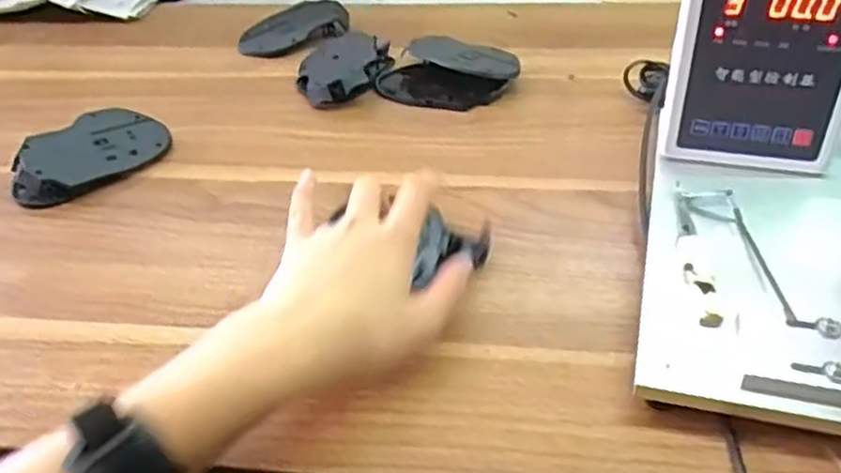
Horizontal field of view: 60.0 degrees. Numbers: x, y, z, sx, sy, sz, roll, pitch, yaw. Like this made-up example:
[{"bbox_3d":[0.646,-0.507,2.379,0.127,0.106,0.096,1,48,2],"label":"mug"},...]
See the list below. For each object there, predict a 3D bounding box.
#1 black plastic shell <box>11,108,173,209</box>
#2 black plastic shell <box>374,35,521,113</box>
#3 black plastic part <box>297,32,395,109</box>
[{"bbox_3d":[-0.260,-0.067,0.578,0.075,0.032,0.117,17,45,23],"label":"black plastic shell"},{"bbox_3d":[0.022,-0.151,0.652,0.123,0.025,0.092,9,43,15],"label":"black plastic shell"},{"bbox_3d":[-0.074,-0.163,0.679,0.075,0.024,0.128,8,42,14],"label":"black plastic part"}]

